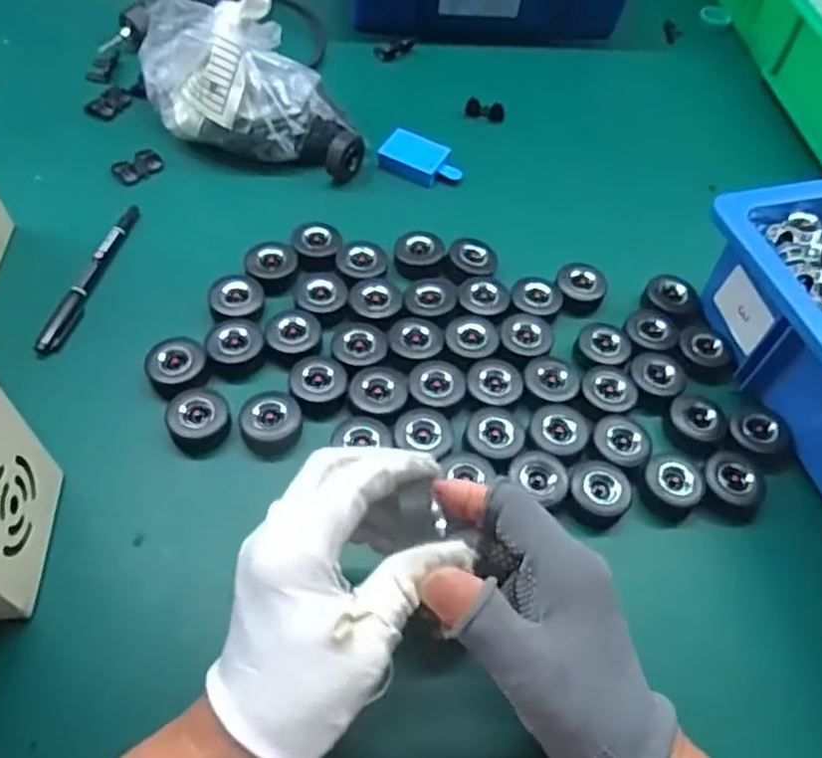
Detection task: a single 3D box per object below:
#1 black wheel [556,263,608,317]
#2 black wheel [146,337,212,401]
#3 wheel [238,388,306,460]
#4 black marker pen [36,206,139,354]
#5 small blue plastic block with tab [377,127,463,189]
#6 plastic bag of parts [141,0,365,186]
[{"bbox_3d":[0.125,-0.066,0.512,0.037,0.021,0.035,2,58,-3],"label":"black wheel"},{"bbox_3d":[-0.152,-0.009,0.446,0.037,0.012,0.040,2,58,-3],"label":"black wheel"},{"bbox_3d":[-0.087,0.027,0.430,0.038,0.019,0.041,2,58,-3],"label":"wheel"},{"bbox_3d":[-0.227,-0.074,0.487,0.015,0.010,0.141,10,58,2],"label":"black marker pen"},{"bbox_3d":[0.009,-0.185,0.582,0.068,0.014,0.043,26,59,11],"label":"small blue plastic block with tab"},{"bbox_3d":[-0.129,-0.239,0.553,0.187,0.094,0.094,9,58,1],"label":"plastic bag of parts"}]

